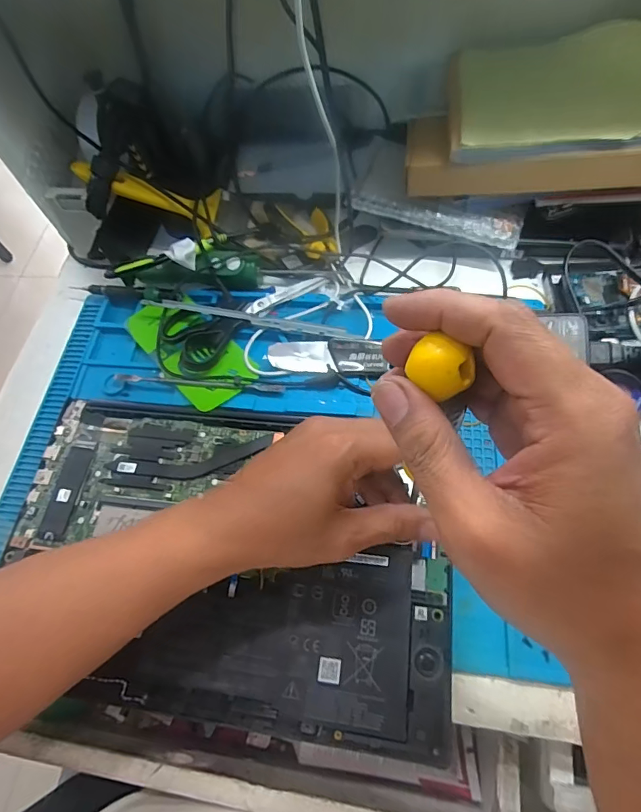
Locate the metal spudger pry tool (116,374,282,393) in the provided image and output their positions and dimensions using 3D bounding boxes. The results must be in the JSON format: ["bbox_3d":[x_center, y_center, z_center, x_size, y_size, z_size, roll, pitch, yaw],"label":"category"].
[{"bbox_3d":[-0.116,-0.024,0.424,0.165,0.009,0.010,3,65,8],"label":"metal spudger pry tool"}]

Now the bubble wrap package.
[{"bbox_3d":[0.113,-0.182,0.445,0.164,0.019,0.031,8,65,11],"label":"bubble wrap package"}]

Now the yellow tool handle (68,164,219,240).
[{"bbox_3d":[-0.172,-0.218,0.458,0.138,0.026,0.052,17,62,-10],"label":"yellow tool handle"}]

